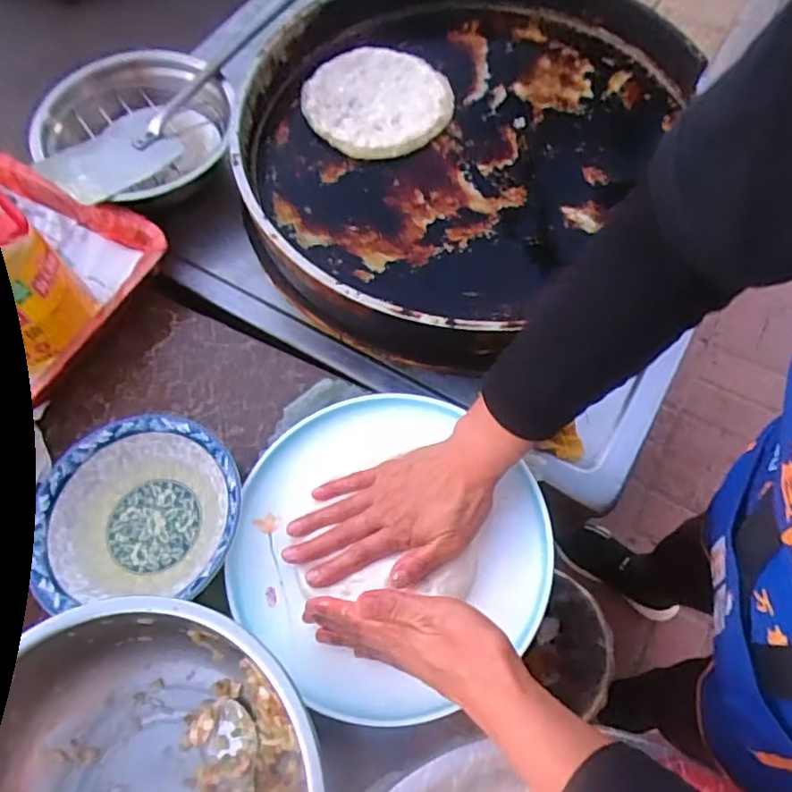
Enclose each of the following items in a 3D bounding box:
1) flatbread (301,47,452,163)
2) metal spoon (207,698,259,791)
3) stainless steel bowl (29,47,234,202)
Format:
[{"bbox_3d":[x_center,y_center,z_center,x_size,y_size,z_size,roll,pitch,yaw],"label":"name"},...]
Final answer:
[{"bbox_3d":[-0.021,-0.363,0.728,0.168,0.017,0.168,0,65,0],"label":"flatbread"},{"bbox_3d":[-0.100,0.275,0.397,0.035,0.023,0.151,-24,34,-11],"label":"metal spoon"},{"bbox_3d":[-0.283,-0.317,0.687,0.191,0.056,0.207,0,65,0],"label":"stainless steel bowl"}]

